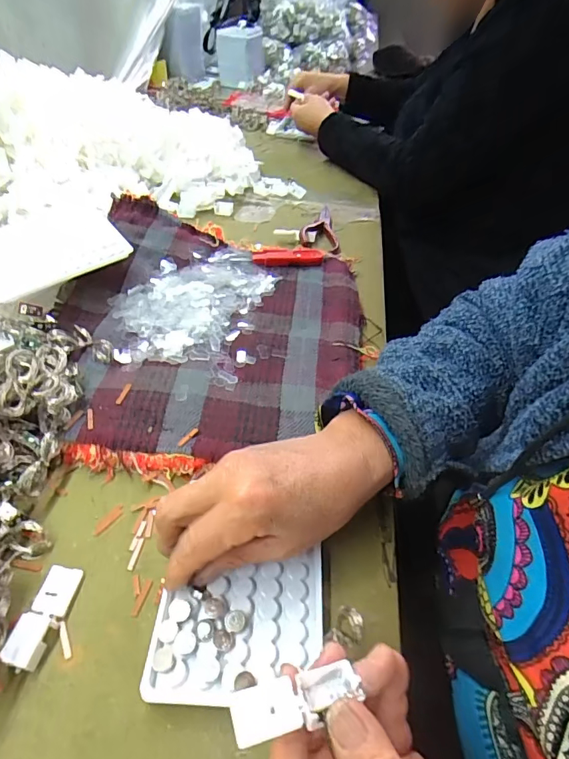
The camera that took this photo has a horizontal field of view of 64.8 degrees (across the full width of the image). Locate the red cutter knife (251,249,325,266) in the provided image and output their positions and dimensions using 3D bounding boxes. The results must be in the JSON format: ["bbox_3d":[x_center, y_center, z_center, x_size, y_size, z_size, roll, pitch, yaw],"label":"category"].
[{"bbox_3d":[0.006,-0.143,0.524,0.084,0.012,0.018,-8,48,-15],"label":"red cutter knife"}]

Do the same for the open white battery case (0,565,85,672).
[{"bbox_3d":[-0.137,0.133,0.256,0.020,0.010,0.055,10,46,2],"label":"open white battery case"}]

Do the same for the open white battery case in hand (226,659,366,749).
[{"bbox_3d":[0.005,0.137,0.192,0.054,0.014,0.021,-3,46,-23],"label":"open white battery case in hand"}]

